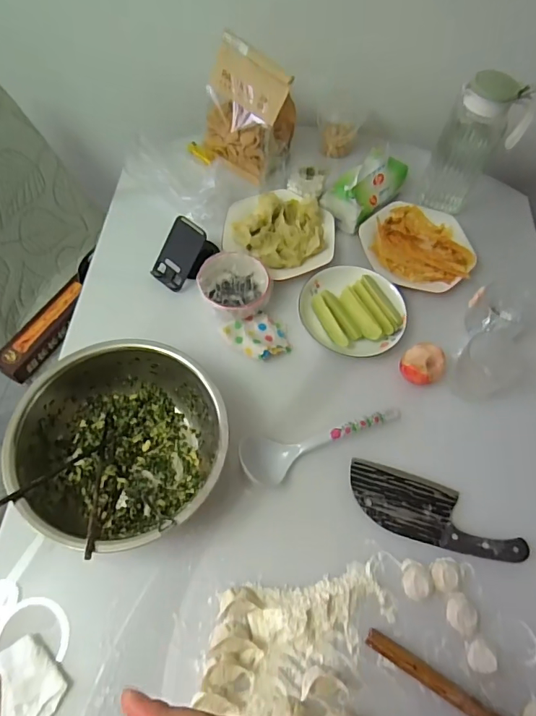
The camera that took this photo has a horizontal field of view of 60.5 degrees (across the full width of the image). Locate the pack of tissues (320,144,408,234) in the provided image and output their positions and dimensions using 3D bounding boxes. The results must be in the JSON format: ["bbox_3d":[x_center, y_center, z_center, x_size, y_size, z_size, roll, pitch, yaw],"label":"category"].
[{"bbox_3d":[0.189,-0.329,0.880,0.187,0.070,0.091,-44,73,-9],"label":"pack of tissues"}]

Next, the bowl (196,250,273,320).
[{"bbox_3d":[-0.058,-0.119,0.759,0.110,0.052,0.115,2,63,-3],"label":"bowl"}]

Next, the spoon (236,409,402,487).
[{"bbox_3d":[0.087,0.124,0.661,0.249,0.029,0.069,-11,64,-9],"label":"spoon"}]

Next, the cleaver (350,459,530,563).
[{"bbox_3d":[0.228,0.209,0.631,0.235,0.019,0.086,18,63,5],"label":"cleaver"}]

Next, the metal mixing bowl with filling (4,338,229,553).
[{"bbox_3d":[-0.189,0.114,0.606,0.257,0.094,0.247,2,63,-3],"label":"metal mixing bowl with filling"}]

